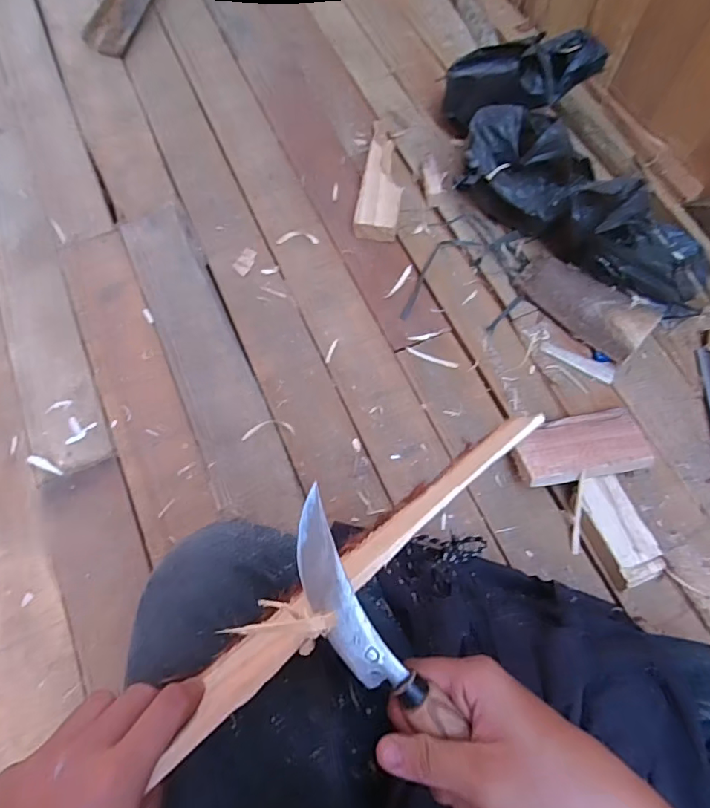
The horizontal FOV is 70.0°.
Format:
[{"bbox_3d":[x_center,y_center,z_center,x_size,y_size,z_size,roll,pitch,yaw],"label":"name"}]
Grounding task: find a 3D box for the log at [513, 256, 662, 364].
[{"bbox_3d":[0.301,-0.134,0.671,0.172,0.036,0.080,40,72,13],"label":"log"}]

